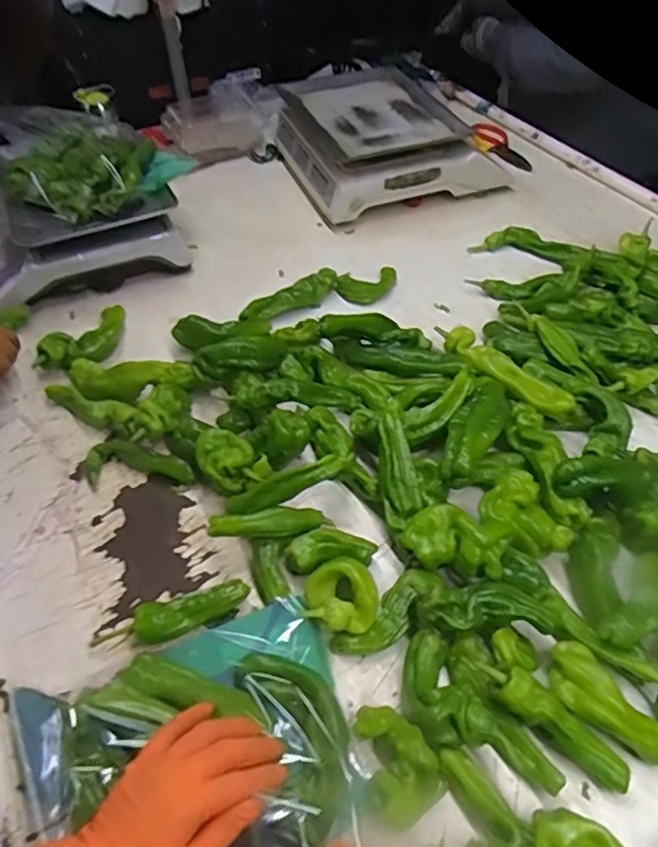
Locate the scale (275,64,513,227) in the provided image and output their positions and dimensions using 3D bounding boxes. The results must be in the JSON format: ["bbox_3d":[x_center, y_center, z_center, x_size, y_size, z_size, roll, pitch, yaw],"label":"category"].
[{"bbox_3d":[0.095,-0.549,1.143,0.355,0.127,0.368,-20,51,-14],"label":"scale"}]

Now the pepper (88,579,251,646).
[{"bbox_3d":[-0.151,0.190,0.579,0.147,0.036,0.032,-15,50,-11],"label":"pepper"}]

